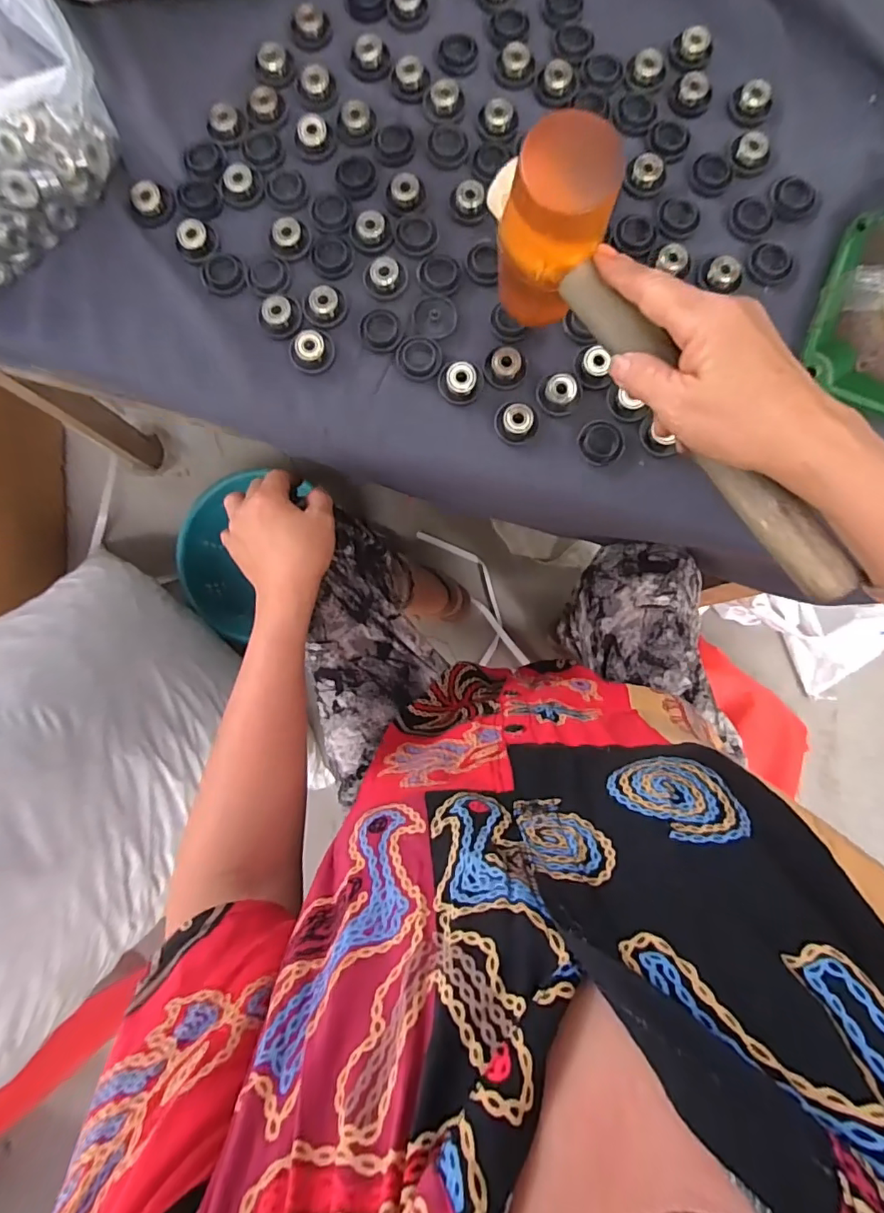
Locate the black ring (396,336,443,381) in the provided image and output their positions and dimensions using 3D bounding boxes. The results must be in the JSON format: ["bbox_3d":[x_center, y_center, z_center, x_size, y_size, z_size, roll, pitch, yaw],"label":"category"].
[{"bbox_3d":[-0.017,-0.187,0.391,0.034,0.004,0.028,22,85,2],"label":"black ring"}]

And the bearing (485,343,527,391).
[{"bbox_3d":[0.047,-0.179,0.388,0.029,0.010,0.029,0,85,0],"label":"bearing"}]

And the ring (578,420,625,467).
[{"bbox_3d":[0.118,-0.122,0.388,0.033,0.004,0.032,1,101,3],"label":"ring"}]

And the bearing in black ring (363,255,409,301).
[{"bbox_3d":[-0.043,-0.249,0.395,0.033,0.009,0.029,-10,85,-1],"label":"bearing in black ring"}]

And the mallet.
[{"bbox_3d":[0.130,-0.121,0.295,0.050,0.071,0.289,-38,92,-3],"label":"mallet"}]

